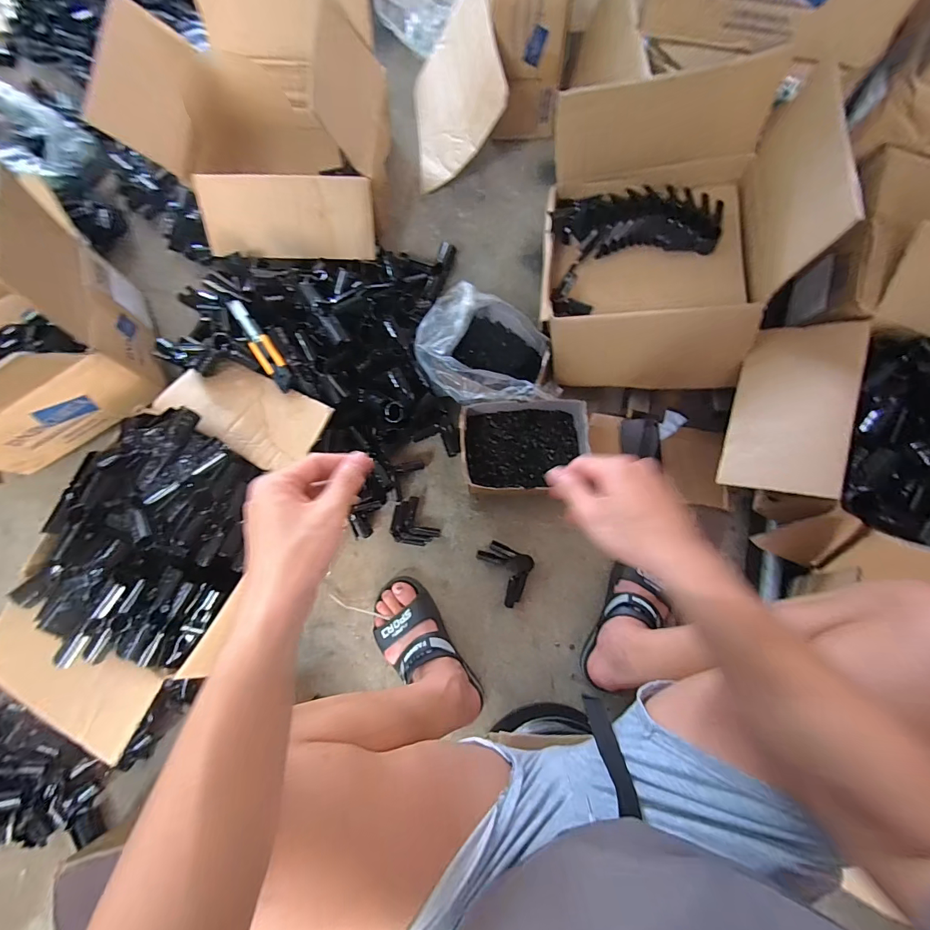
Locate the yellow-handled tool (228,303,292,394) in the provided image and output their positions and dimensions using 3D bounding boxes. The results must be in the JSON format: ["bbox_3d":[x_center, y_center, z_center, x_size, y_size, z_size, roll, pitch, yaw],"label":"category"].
[{"bbox_3d":[-0.346,-0.205,0.675,0.036,0.013,0.184,-38,81,-6],"label":"yellow-handled tool"}]

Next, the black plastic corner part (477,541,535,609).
[{"bbox_3d":[0.080,0.179,0.693,0.077,0.032,0.106,-31,80,-5],"label":"black plastic corner part"}]

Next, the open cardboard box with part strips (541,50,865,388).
[{"bbox_3d":[0.301,-0.349,0.625,0.326,0.247,0.388,5,79,2],"label":"open cardboard box with part strips"}]

